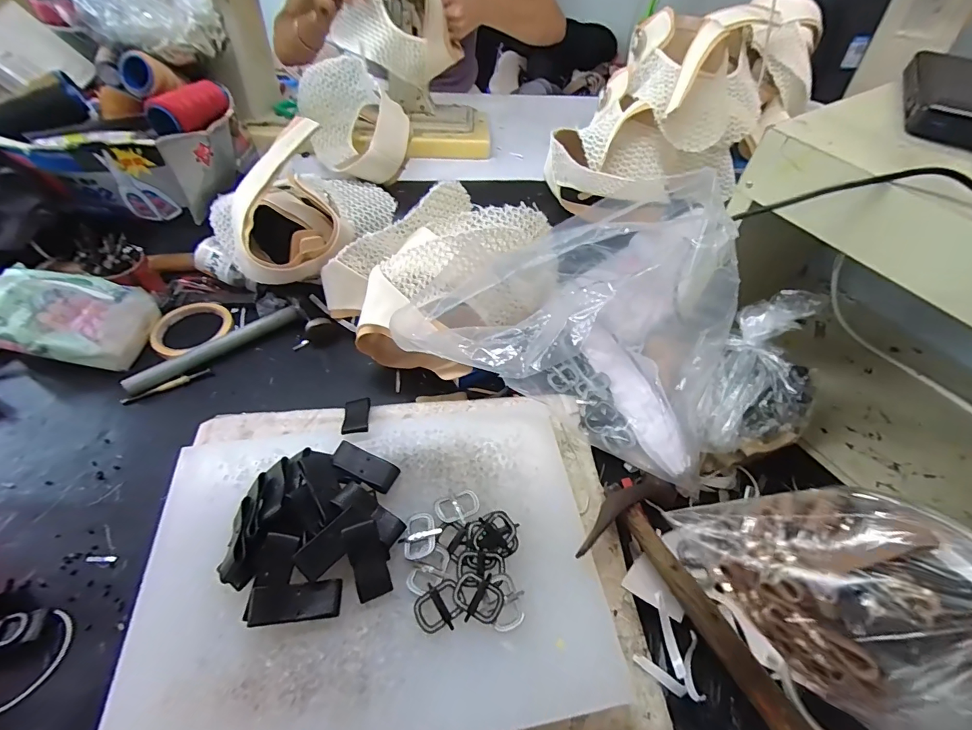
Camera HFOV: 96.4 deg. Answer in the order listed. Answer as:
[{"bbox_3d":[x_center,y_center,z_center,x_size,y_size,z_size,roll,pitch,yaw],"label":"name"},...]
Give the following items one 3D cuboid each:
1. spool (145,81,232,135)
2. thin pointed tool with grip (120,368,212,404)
[{"bbox_3d":[-0.384,-0.347,0.569,0.057,0.043,0.133,7,51,4],"label":"spool"},{"bbox_3d":[-0.379,0.026,0.516,0.095,0.011,0.009,-24,56,-20],"label":"thin pointed tool with grip"}]

